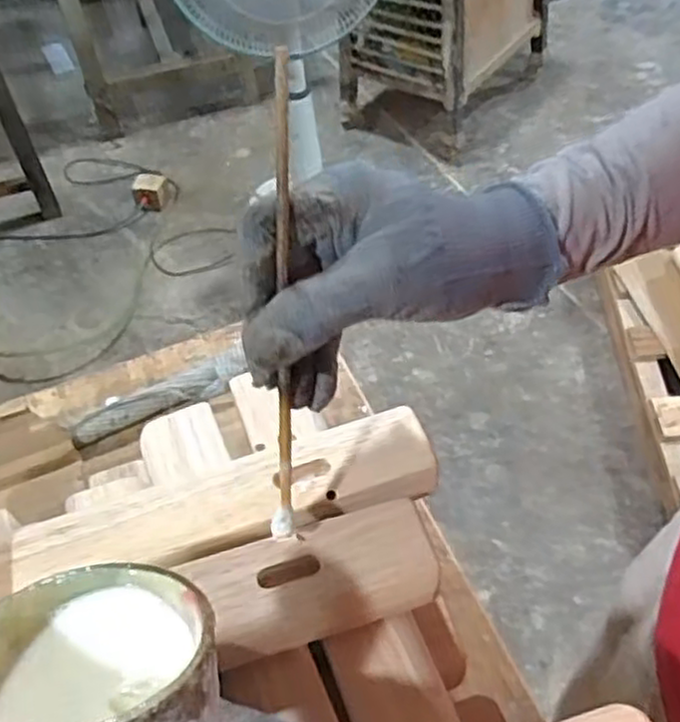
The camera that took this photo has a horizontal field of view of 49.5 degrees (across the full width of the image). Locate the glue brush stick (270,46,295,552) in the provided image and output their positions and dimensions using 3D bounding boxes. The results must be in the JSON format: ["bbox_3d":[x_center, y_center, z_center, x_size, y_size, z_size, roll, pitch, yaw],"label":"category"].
[{"bbox_3d":[-0.022,-0.016,0.284,0.008,0.191,0.009,5,22,8],"label":"glue brush stick"}]

